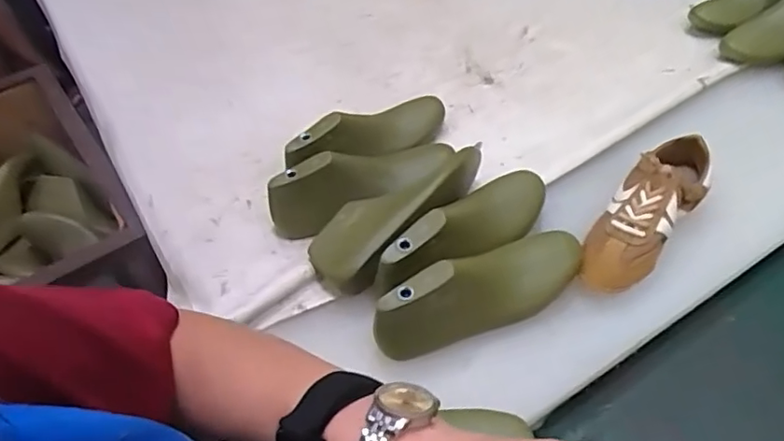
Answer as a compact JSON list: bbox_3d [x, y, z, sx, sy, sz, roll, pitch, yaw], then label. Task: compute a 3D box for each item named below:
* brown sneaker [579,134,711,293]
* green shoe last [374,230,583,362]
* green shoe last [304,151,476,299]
[{"bbox_3d":[0.295,-0.011,0.677,0.083,0.069,0.225,32,59,28],"label":"brown sneaker"},{"bbox_3d":[0.103,0.069,0.612,0.256,0.078,0.069,-27,52,-17],"label":"green shoe last"},{"bbox_3d":[0.010,-0.015,0.699,0.104,0.061,0.241,33,60,29],"label":"green shoe last"}]

